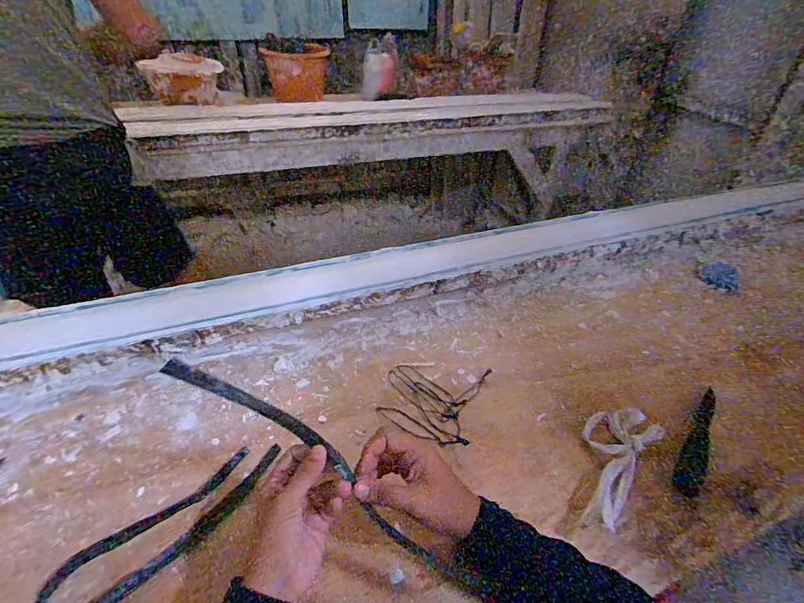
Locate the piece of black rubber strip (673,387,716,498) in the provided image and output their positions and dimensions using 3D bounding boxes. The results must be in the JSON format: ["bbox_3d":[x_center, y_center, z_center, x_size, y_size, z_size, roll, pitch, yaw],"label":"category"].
[{"bbox_3d":[0.382,0.172,0.522,0.030,0.021,0.180,27,45,26],"label":"piece of black rubber strip"}]

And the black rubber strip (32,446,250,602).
[{"bbox_3d":[-0.271,0.251,0.390,0.104,0.010,0.274,12,40,11],"label":"black rubber strip"}]

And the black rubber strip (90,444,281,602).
[{"bbox_3d":[-0.257,0.261,0.380,0.030,0.006,0.345,35,46,24],"label":"black rubber strip"}]

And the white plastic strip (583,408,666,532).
[{"bbox_3d":[0.257,0.185,0.498,0.076,0.010,0.172,32,48,31],"label":"white plastic strip"}]

